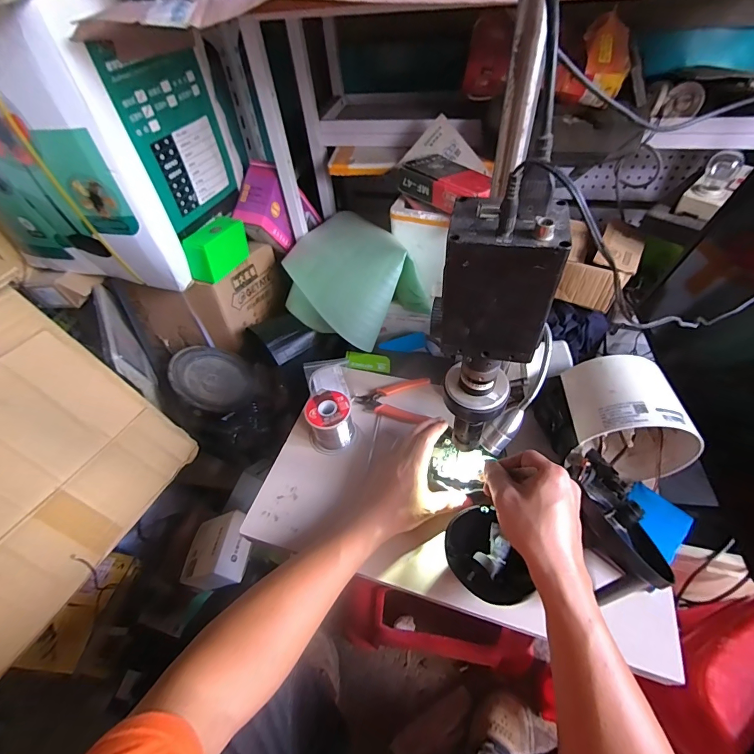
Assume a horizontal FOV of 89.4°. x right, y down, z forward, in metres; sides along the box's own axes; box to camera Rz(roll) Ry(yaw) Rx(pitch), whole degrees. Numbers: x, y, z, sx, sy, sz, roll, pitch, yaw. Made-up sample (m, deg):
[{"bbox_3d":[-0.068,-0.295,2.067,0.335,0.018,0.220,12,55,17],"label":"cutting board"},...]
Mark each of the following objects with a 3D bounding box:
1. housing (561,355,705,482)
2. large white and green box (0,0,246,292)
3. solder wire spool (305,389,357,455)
[{"bbox_3d":[0.296,0.055,0.467,0.129,0.130,0.099,1,48,6],"label":"housing"},{"bbox_3d":[-0.613,-0.501,0.832,0.457,0.467,0.366,10,50,14],"label":"large white and green box"},{"bbox_3d":[-0.067,0.067,0.550,0.067,0.071,0.059,-16,49,-9],"label":"solder wire spool"}]

